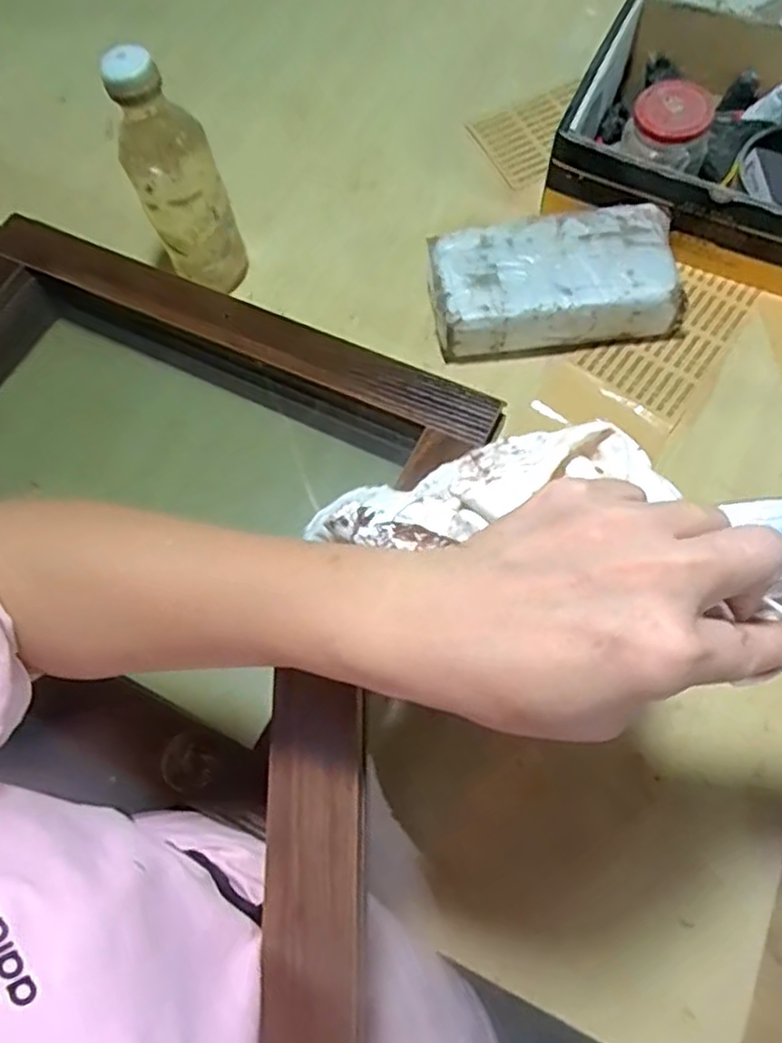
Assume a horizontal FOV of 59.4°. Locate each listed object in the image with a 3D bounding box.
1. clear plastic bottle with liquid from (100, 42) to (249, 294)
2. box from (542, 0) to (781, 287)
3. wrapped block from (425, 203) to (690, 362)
[{"bbox_3d":[-0.171,-0.269,0.560,0.067,0.198,0.061,-24,68,-7],"label":"clear plastic bottle with liquid"},{"bbox_3d":[0.334,-0.351,0.636,0.318,0.113,0.233,23,70,12],"label":"box"},{"bbox_3d":[0.142,-0.210,0.609,0.212,0.063,0.104,-9,67,-1],"label":"wrapped block"}]

